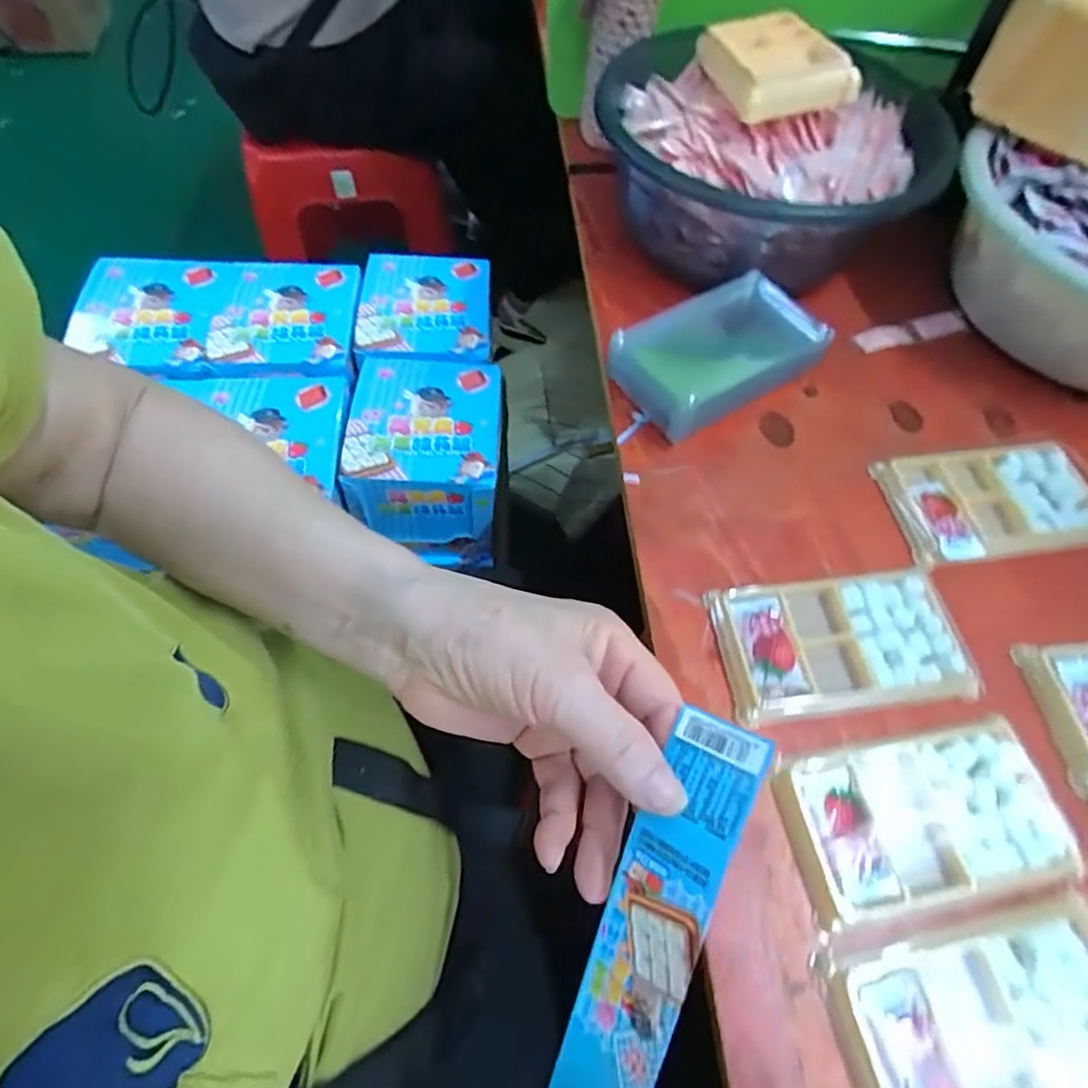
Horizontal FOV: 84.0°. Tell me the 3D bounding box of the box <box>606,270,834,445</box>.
[{"bbox_3d":[0.127,-0.135,0.436,0.150,0.046,0.080,-31,67,-18],"label":"box"}]

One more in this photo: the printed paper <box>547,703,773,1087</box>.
[{"bbox_3d":[0.034,0.140,0.208,0.036,0.008,0.164,15,81,49],"label":"printed paper"}]

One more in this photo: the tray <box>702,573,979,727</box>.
[{"bbox_3d":[0.169,0.056,0.347,0.135,0.012,0.074,-4,61,-4],"label":"tray"}]

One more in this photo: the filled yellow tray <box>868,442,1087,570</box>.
[{"bbox_3d":[0.299,-0.030,0.400,0.140,0.020,0.080,-8,62,-6],"label":"filled yellow tray"}]

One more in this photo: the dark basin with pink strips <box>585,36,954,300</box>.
[{"bbox_3d":[0.171,-0.298,0.498,0.256,0.110,0.249,1,61,-2],"label":"dark basin with pink strips"}]

